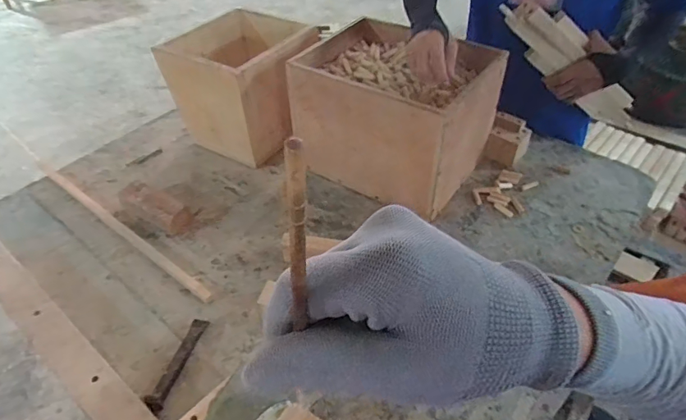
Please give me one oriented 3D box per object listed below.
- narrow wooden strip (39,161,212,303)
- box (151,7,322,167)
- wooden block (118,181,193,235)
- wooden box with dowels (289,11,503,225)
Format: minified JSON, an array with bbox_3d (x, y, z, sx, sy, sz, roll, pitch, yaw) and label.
[{"bbox_3d":[-0.422,0.025,0.860,0.545,0.014,0.025,29,52,27],"label":"narrow wooden strip"},{"bbox_3d":[-0.196,-0.269,1.016,0.254,0.235,0.283,21,49,22],"label":"box"},{"bbox_3d":[-0.353,-0.004,0.875,0.169,0.035,0.066,25,50,25],"label":"wooden block"},{"bbox_3d":[0.091,-0.189,0.914,0.340,0.235,0.269,25,50,25],"label":"wooden box with dowels"}]

